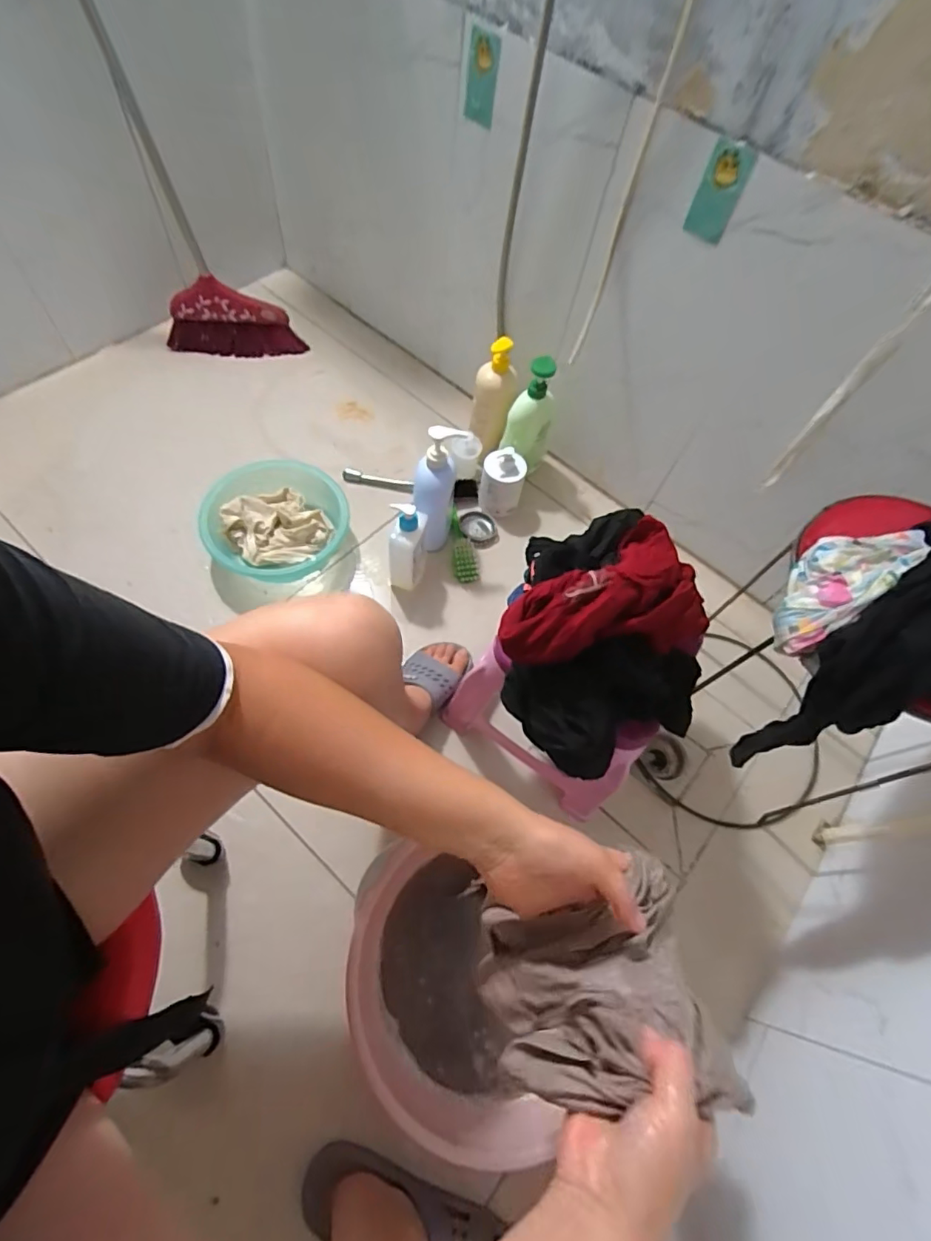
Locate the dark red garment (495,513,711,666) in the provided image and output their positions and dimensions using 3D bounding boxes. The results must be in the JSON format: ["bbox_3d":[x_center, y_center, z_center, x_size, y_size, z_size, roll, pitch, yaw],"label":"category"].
[{"bbox_3d":[0.150,-0.008,0.550,0.225,0.074,0.134,-30,69,-20],"label":"dark red garment"}]

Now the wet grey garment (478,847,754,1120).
[{"bbox_3d":[0.090,0.253,0.394,0.146,0.118,0.134,-2,63,-4],"label":"wet grey garment"}]

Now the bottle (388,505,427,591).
[{"bbox_3d":[-0.103,-0.134,0.967,0.059,0.196,0.075,9,61,-2],"label":"bottle"}]

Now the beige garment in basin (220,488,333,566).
[{"bbox_3d":[-0.354,-0.171,1.034,0.181,0.084,0.146,-20,66,-12],"label":"beige garment in basin"}]

